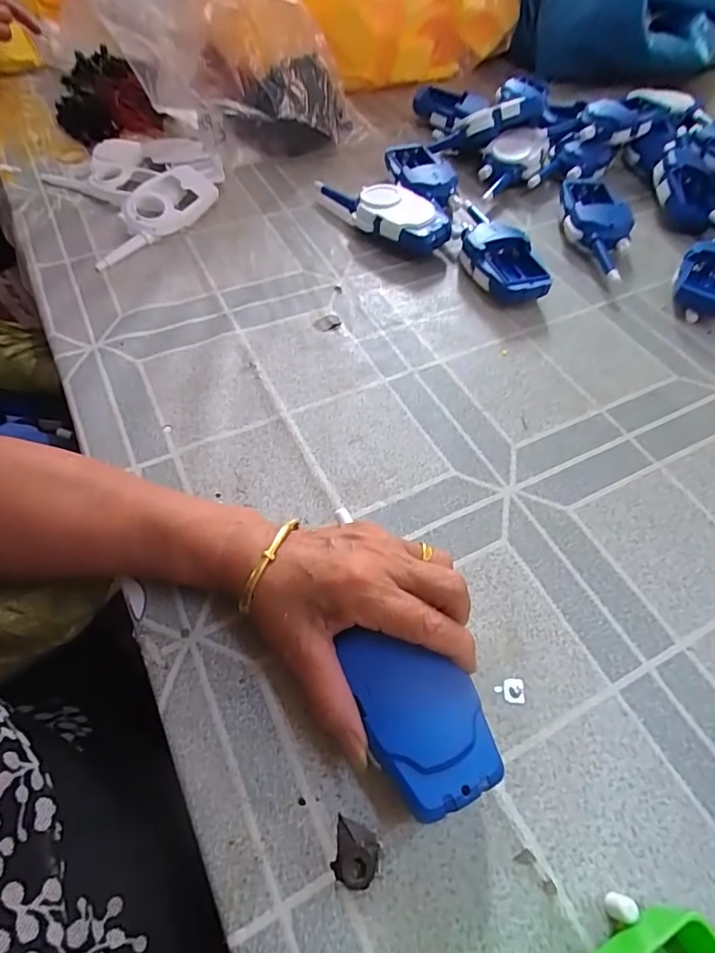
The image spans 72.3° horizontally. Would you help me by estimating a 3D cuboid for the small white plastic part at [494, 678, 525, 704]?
[{"bbox_3d":[0.087,0.122,0.278,0.016,0.004,0.013,3,56,0],"label":"small white plastic part"}]

